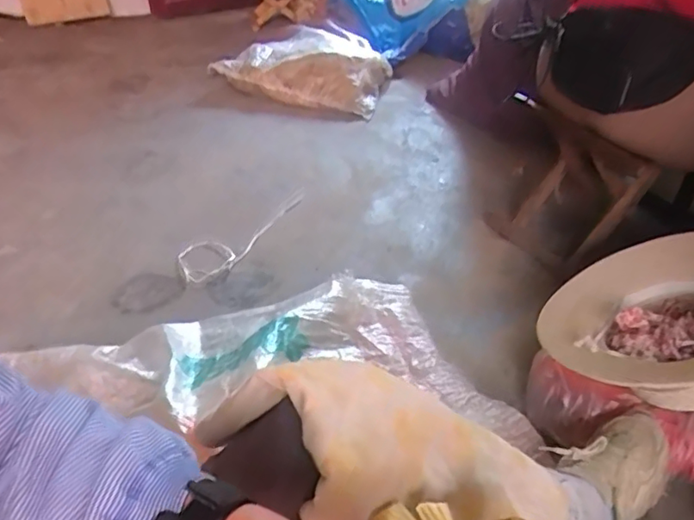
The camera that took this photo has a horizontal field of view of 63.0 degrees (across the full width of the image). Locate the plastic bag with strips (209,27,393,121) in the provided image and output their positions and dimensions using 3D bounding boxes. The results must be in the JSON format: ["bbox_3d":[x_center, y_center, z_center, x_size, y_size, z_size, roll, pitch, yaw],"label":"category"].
[{"bbox_3d":[-0.121,-0.628,1.816,0.508,0.126,0.415,12,39,13],"label":"plastic bag with strips"}]

